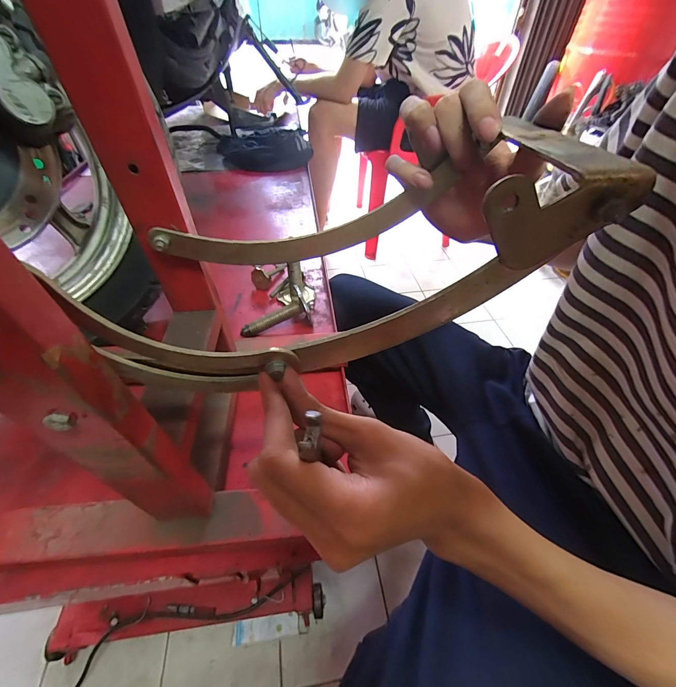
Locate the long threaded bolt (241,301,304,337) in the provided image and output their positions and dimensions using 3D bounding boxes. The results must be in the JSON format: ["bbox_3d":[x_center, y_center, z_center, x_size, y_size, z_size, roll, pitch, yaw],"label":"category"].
[{"bbox_3d":[-0.087,-0.031,0.426,0.085,0.013,0.014,-26,51,-4],"label":"long threaded bolt"}]

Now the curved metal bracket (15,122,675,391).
[{"bbox_3d":[-0.009,-0.062,0.189,0.229,0.100,0.129,-5,47,-5],"label":"curved metal bracket"}]

